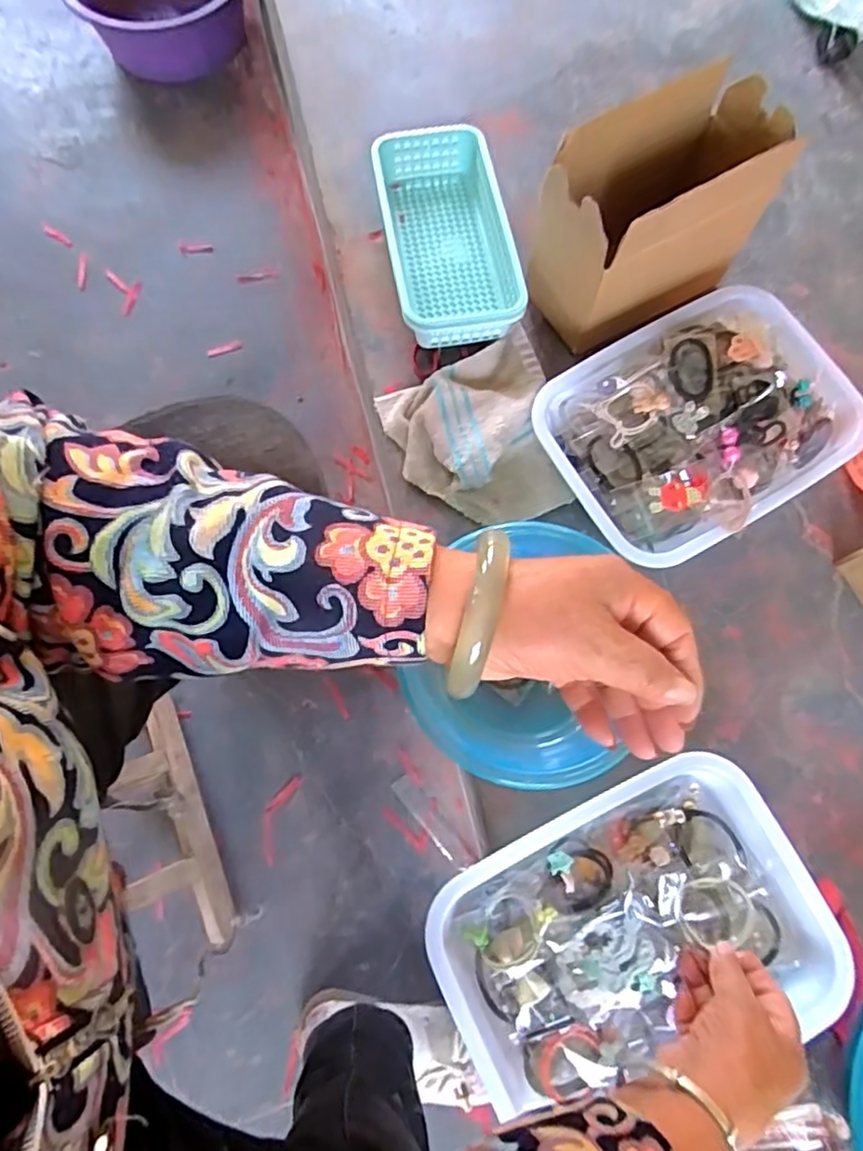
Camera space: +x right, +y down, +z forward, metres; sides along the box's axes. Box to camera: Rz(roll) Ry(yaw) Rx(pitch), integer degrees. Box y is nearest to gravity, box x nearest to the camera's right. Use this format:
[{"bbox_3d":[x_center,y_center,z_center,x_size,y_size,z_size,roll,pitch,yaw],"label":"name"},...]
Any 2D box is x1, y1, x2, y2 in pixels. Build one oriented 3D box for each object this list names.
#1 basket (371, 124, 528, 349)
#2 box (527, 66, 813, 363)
[{"bbox_3d":[0.016,-0.370,0.700,0.131,0.070,0.262,-9,74,-3],"label":"basket"},{"bbox_3d":[0.210,-0.338,0.614,0.216,0.172,0.125,-31,76,-9],"label":"box"}]

